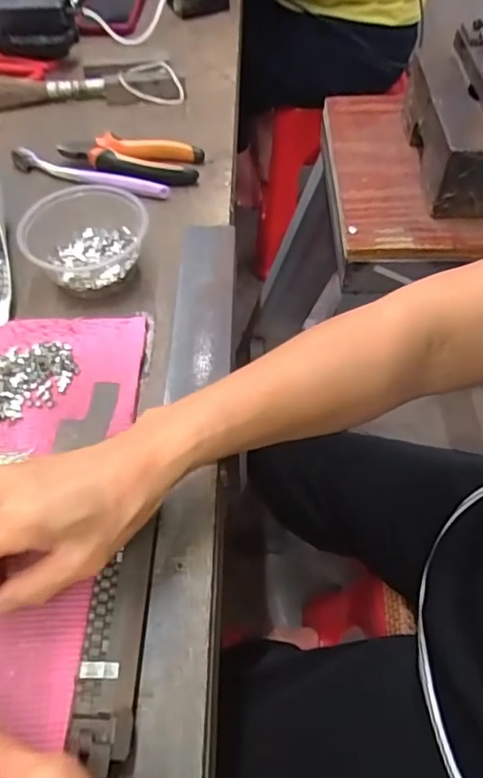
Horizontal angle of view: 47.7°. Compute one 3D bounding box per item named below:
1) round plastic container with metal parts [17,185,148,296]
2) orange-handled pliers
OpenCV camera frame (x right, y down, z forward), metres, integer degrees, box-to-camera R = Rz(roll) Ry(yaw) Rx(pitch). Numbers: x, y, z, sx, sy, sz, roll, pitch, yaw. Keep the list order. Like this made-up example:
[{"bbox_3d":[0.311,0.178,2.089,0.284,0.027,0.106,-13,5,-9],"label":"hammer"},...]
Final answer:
[{"bbox_3d":[-0.137,-0.131,0.480,0.110,0.043,0.095,-13,56,-8],"label":"round plastic container with metal parts"},{"bbox_3d":[-0.120,-0.241,0.573,0.151,0.020,0.062,9,56,8],"label":"orange-handled pliers"}]

